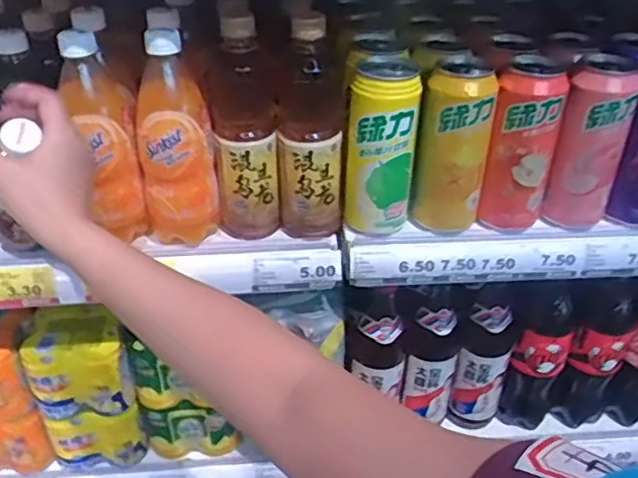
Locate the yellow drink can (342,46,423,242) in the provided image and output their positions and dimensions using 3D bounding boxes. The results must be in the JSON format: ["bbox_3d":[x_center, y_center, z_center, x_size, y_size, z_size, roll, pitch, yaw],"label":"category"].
[{"bbox_3d":[0.061,-0.088,0.626,0.067,0.160,0.063,5,34,7],"label":"yellow drink can"}]

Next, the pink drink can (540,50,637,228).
[{"bbox_3d":[0.259,-0.089,0.619,0.059,0.152,0.059,14,36,19],"label":"pink drink can"}]

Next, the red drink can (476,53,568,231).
[{"bbox_3d":[0.199,-0.088,0.634,0.062,0.167,0.060,10,35,15],"label":"red drink can"}]

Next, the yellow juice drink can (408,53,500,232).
[{"bbox_3d":[0.130,-0.087,0.624,0.065,0.159,0.055,10,35,15],"label":"yellow juice drink can"}]

